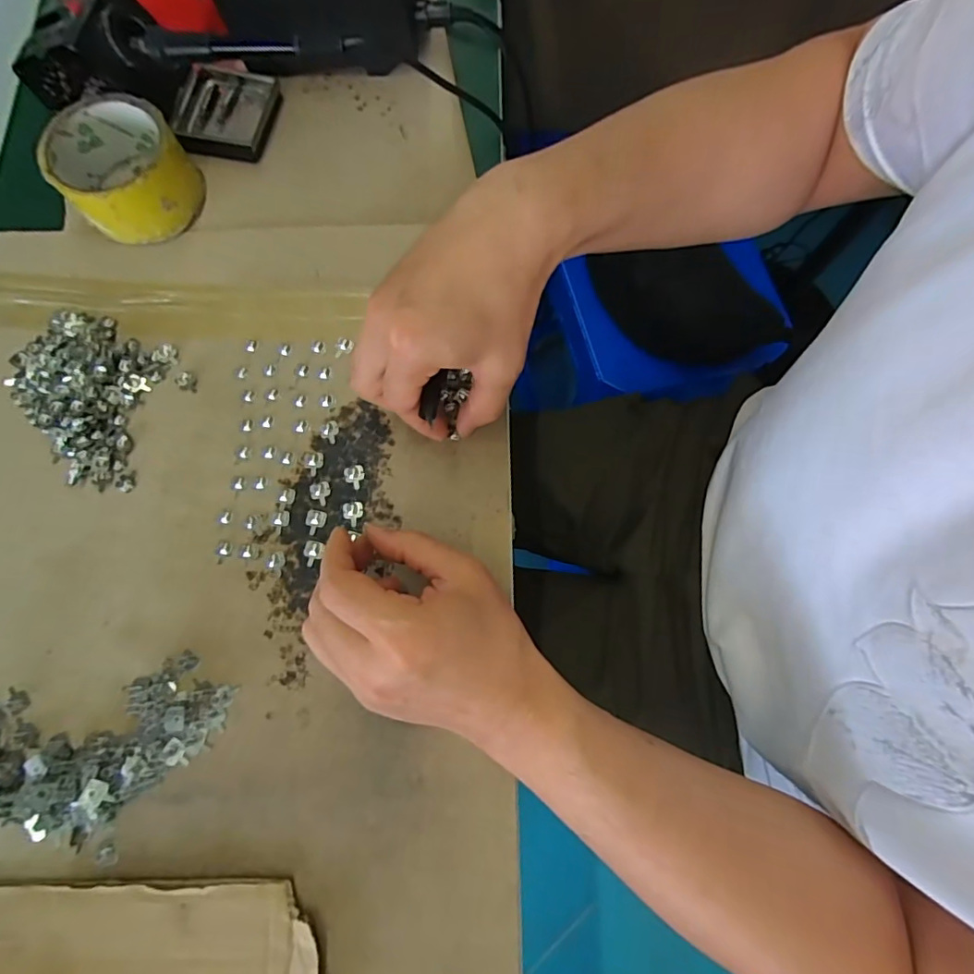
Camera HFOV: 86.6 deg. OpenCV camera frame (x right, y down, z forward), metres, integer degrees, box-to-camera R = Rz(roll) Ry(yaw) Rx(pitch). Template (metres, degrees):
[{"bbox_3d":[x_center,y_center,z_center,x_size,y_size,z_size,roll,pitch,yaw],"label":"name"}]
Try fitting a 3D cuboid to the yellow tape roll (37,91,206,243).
[{"bbox_3d":[-0.258,-0.227,0.370,0.083,0.046,0.083,0,76,-1],"label":"yellow tape roll"}]

